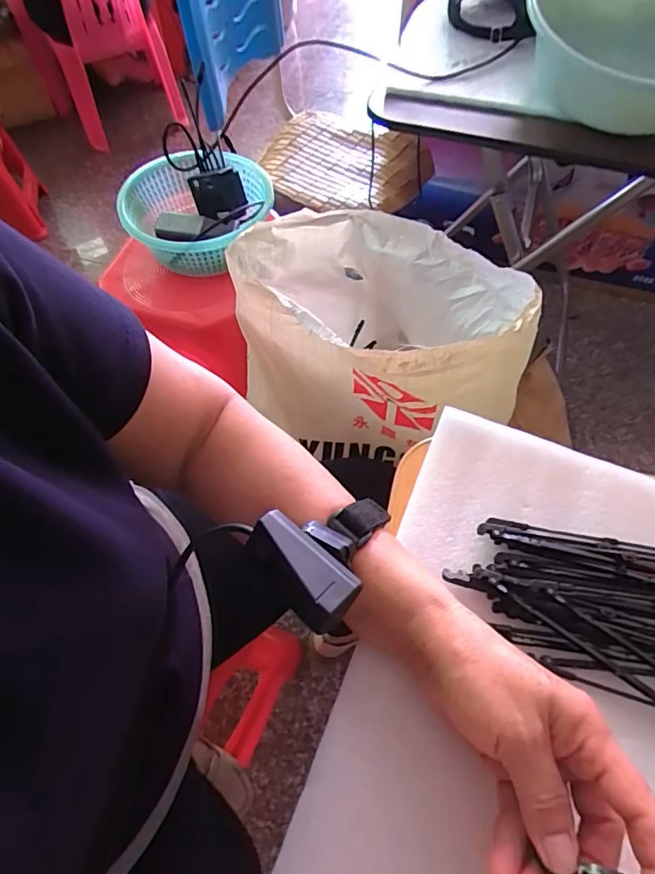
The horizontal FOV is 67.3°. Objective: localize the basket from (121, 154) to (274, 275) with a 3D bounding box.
[{"bbox_3d":[-0.209,-0.374,0.814,0.230,0.123,0.231,1,60,1],"label":"basket"}]

